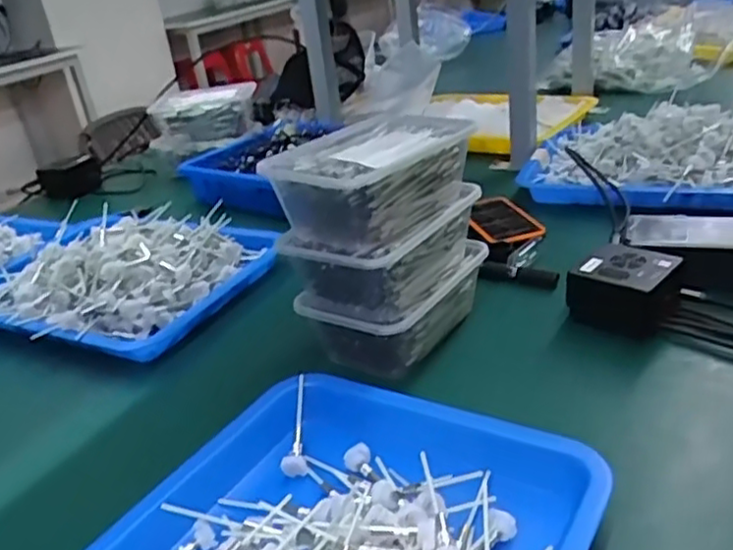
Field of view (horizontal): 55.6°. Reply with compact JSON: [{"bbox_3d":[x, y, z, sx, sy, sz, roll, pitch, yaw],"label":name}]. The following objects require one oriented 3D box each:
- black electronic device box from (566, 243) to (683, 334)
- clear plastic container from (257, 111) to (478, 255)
[{"bbox_3d":[0.252,0.009,0.672,0.088,0.045,0.090,16,35,38],"label":"black electronic device box"},{"bbox_3d":[0.008,-0.085,0.610,0.113,0.069,0.182,14,33,36],"label":"clear plastic container"}]

